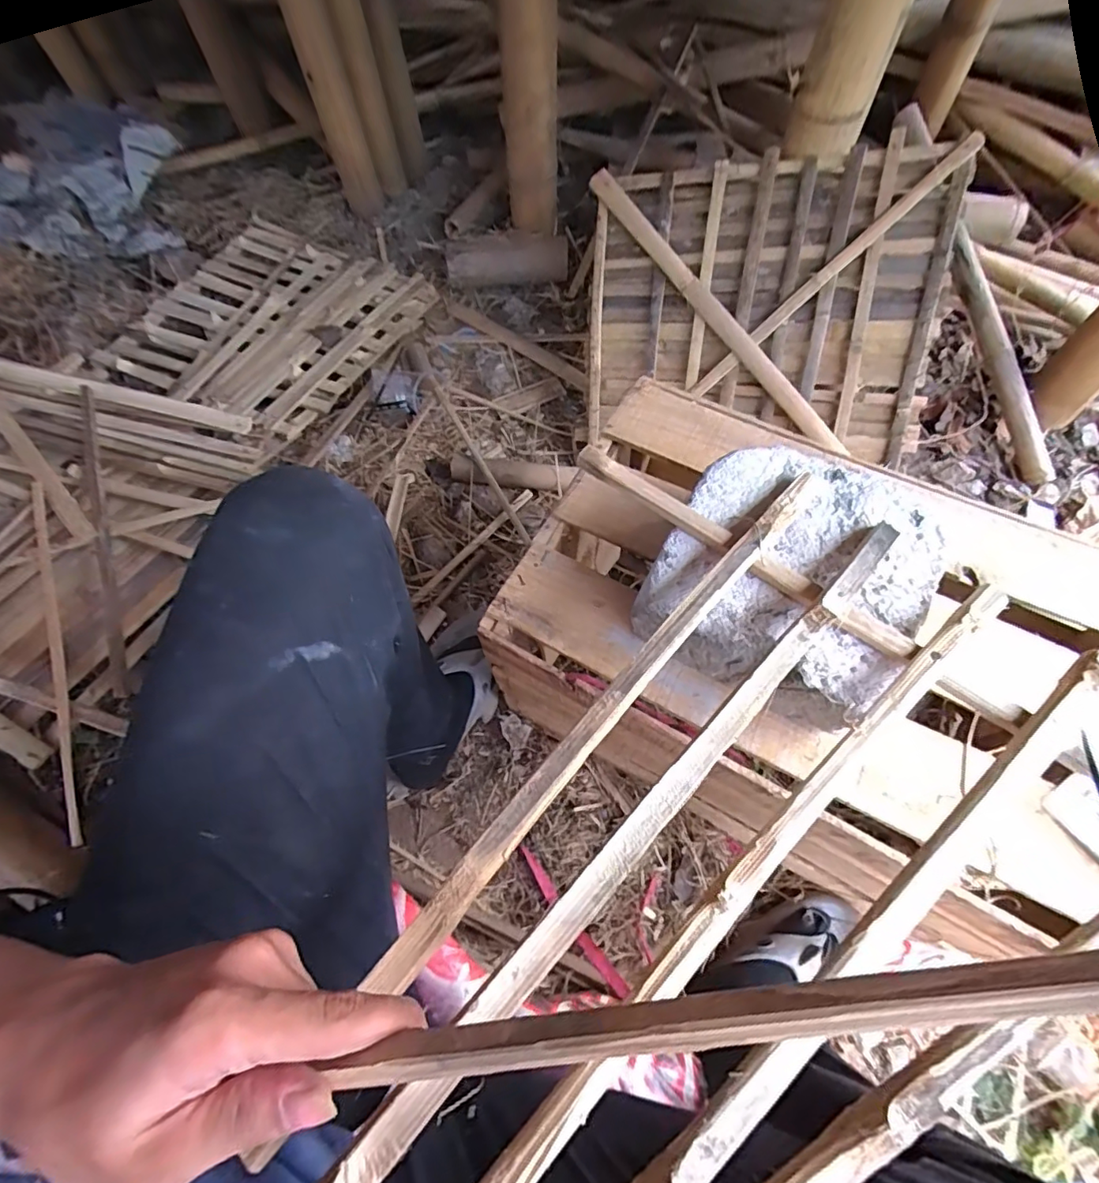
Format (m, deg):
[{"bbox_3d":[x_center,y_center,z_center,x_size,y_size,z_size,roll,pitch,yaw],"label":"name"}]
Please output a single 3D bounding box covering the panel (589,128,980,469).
[{"bbox_3d":[0.317,-0.447,0.847,0.522,0.041,0.423,11,105,20],"label":"panel"}]

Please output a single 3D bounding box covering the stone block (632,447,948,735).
[{"bbox_3d":[0.192,-0.003,0.447,0.191,0.105,0.203,28,67,14],"label":"stone block"}]

